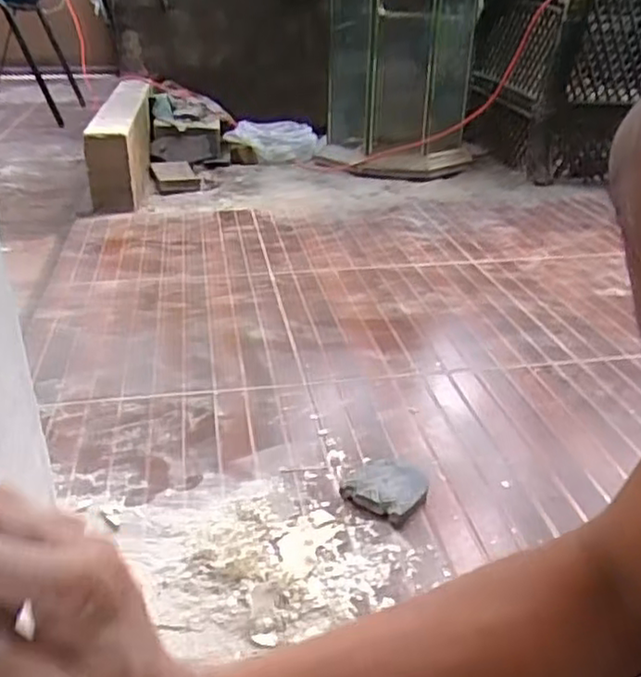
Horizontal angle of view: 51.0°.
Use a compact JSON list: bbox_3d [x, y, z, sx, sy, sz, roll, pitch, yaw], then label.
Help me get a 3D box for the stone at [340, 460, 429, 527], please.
[{"bbox_3d":[0.067,0.154,0.702,0.084,0.017,0.088,1,28,0],"label":"stone"}]

